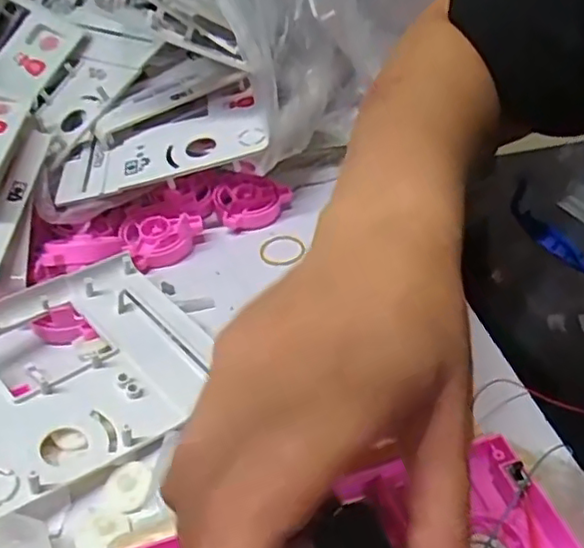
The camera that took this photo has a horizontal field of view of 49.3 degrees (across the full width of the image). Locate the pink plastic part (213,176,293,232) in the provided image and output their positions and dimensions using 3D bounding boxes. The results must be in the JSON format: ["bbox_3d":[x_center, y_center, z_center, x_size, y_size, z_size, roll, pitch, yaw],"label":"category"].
[{"bbox_3d":[-0.027,-0.051,0.457,0.055,0.023,0.036,-7,41,-6],"label":"pink plastic part"}]

